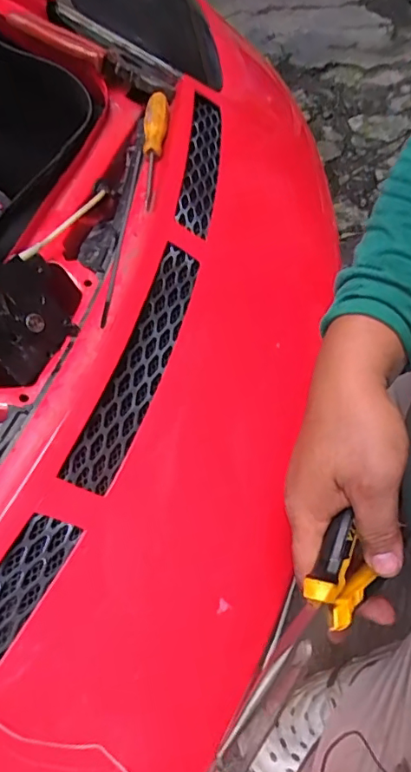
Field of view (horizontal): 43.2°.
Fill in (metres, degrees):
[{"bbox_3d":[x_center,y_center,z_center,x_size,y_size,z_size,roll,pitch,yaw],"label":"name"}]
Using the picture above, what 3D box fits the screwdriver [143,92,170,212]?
[{"bbox_3d":[-0.054,-0.253,0.551,0.021,0.032,0.158,0,62,4],"label":"screwdriver"}]

